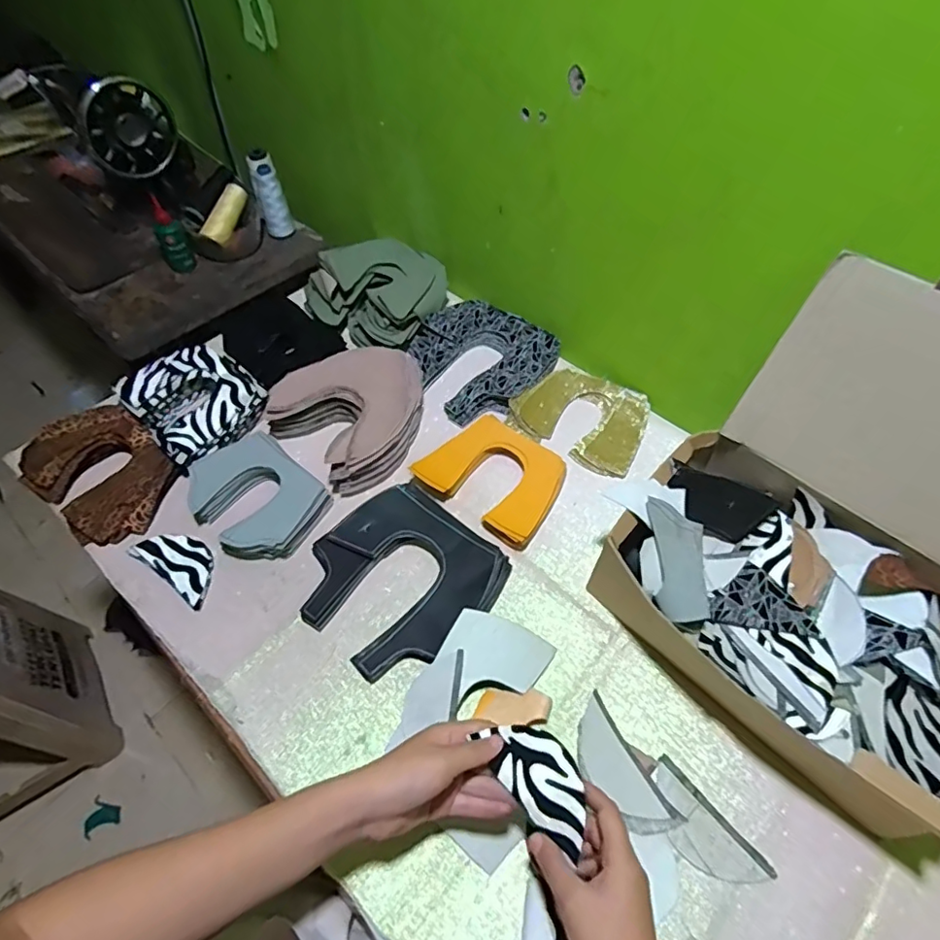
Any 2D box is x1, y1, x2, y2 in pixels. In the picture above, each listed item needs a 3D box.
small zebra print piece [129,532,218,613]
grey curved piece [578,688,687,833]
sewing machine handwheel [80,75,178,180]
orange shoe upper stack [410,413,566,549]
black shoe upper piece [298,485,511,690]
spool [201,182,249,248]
[{"bbox_3d":[-0.321,0.099,0.622,0.115,0.012,0.054,30,60,19],"label":"small zebra print piece"},{"bbox_3d":[0.128,0.264,0.494,0.049,0.016,0.116,-25,58,-17],"label":"grey curved piece"},{"bbox_3d":[-0.525,-0.525,0.872,0.131,0.131,0.034,-31,60,-20],"label":"sewing machine handwheel"},{"bbox_3d":[0.032,0.006,0.673,0.157,0.018,0.127,34,61,22],"label":"orange shoe upper stack"},{"bbox_3d":[-0.076,0.112,0.600,0.187,0.025,0.178,-37,62,-23],"label":"black shoe upper piece"},{"bbox_3d":[-0.402,-0.423,0.929,0.033,0.033,0.105,21,81,17],"label":"spool"}]

